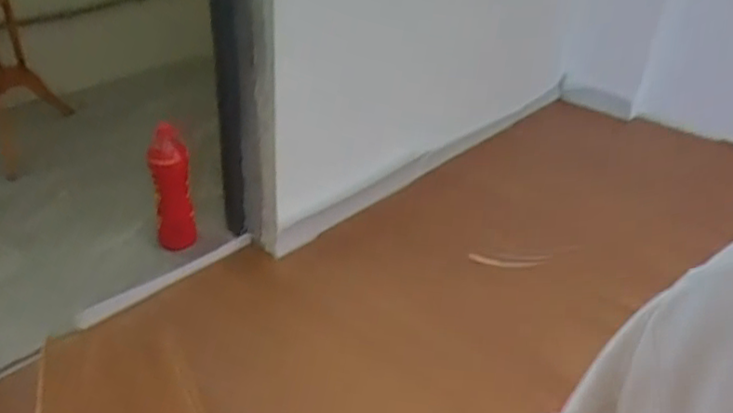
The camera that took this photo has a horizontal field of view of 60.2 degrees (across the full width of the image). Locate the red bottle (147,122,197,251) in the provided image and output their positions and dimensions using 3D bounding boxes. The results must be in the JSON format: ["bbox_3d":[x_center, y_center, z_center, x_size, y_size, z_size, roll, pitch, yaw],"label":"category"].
[{"bbox_3d":[-0.413,-0.035,1.342,0.077,0.295,0.099,-8,35,-17],"label":"red bottle"}]

